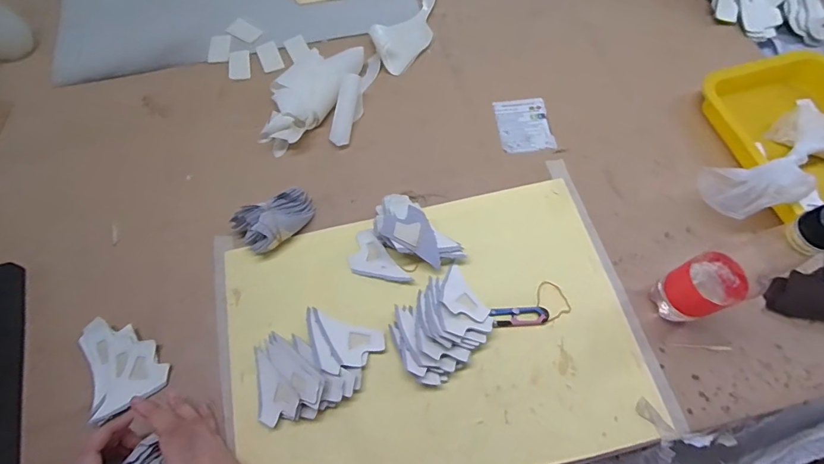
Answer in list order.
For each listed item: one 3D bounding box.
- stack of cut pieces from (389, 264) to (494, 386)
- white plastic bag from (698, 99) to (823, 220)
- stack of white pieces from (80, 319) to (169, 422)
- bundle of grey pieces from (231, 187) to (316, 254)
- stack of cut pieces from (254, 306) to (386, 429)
[{"bbox_3d":[0.033,0.105,0.499,0.121,0.033,0.095,-40,71,-16],"label":"stack of cut pieces"},{"bbox_3d":[0.481,-0.099,0.556,0.274,0.071,0.096,-29,68,-12],"label":"white plastic bag"},{"bbox_3d":[-0.323,0.143,0.485,0.076,0.020,0.101,-33,69,-14],"label":"stack of white pieces"},{"bbox_3d":[-0.167,-0.020,0.543,0.098,0.052,0.058,-38,71,-16],"label":"bundle of grey pieces"},{"bbox_3d":[-0.108,0.141,0.482,0.144,0.040,0.102,-34,70,-14],"label":"stack of cut pieces"}]

